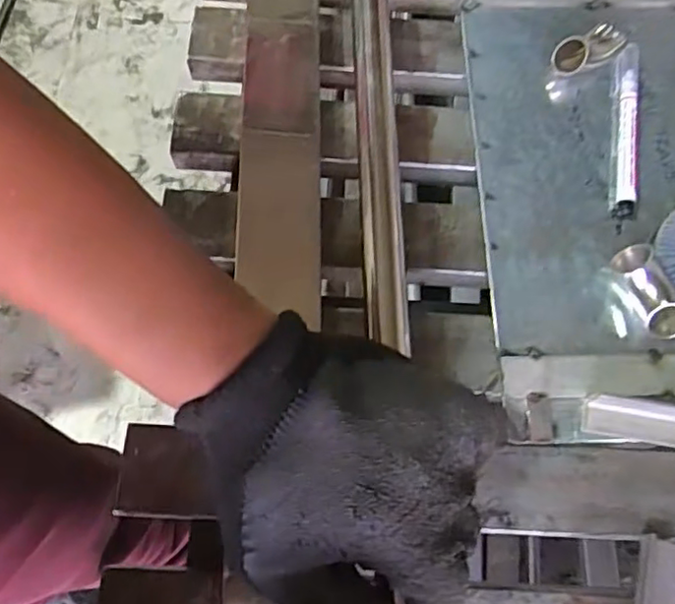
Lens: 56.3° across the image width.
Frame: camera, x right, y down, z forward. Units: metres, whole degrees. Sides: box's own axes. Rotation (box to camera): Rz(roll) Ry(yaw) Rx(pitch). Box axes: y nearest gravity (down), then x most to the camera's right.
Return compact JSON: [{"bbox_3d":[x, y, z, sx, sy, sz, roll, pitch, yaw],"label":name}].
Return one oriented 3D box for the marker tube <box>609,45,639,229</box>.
[{"bbox_3d":[0.191,-0.113,0.420,0.017,0.012,0.134,8,71,4],"label":"marker tube"}]

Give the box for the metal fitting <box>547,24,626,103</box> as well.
[{"bbox_3d":[0.167,-0.170,0.427,0.044,0.028,0.024,-30,73,-9],"label":"metal fitting"}]

